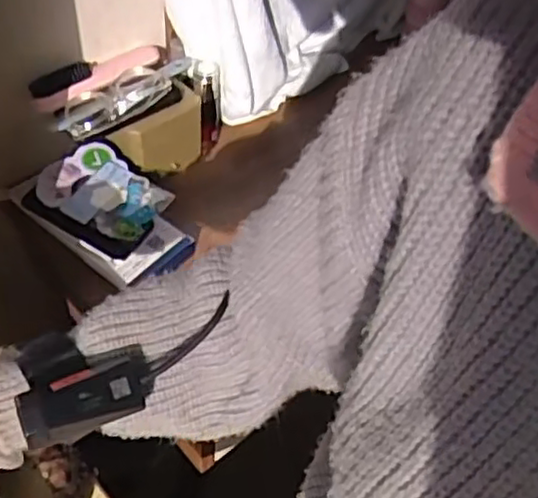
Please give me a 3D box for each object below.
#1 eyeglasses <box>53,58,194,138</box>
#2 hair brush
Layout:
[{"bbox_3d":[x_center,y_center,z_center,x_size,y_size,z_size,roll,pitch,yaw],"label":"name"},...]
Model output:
[{"bbox_3d":[-0.184,-0.204,0.903,0.202,0.026,0.058,-30,59,-27],"label":"eyeglasses"},{"bbox_3d":[-0.224,-0.235,0.916,0.189,0.033,0.051,-32,60,-28],"label":"hair brush"}]

